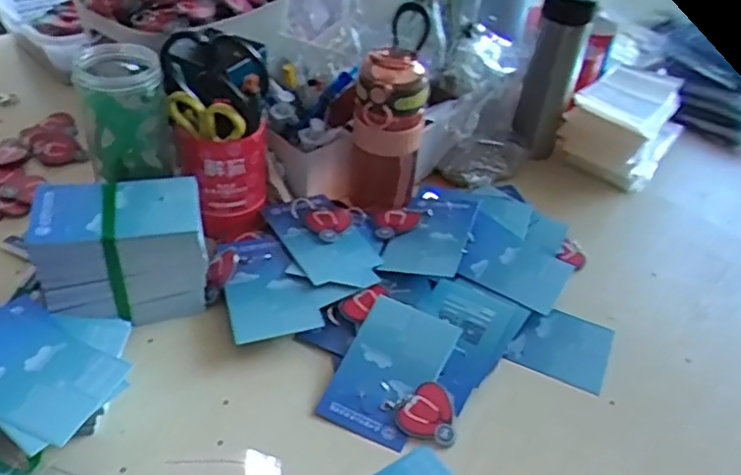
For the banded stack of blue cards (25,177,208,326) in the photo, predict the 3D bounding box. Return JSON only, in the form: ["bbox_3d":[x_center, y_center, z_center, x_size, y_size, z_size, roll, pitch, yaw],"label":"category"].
[{"bbox_3d":[-0.219,0.014,0.595,0.138,0.104,0.093,-8,42,-16],"label":"banded stack of blue cards"}]

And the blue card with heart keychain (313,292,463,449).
[{"bbox_3d":[0.032,0.118,0.583,0.105,0.016,0.135,19,42,15],"label":"blue card with heart keychain"}]

